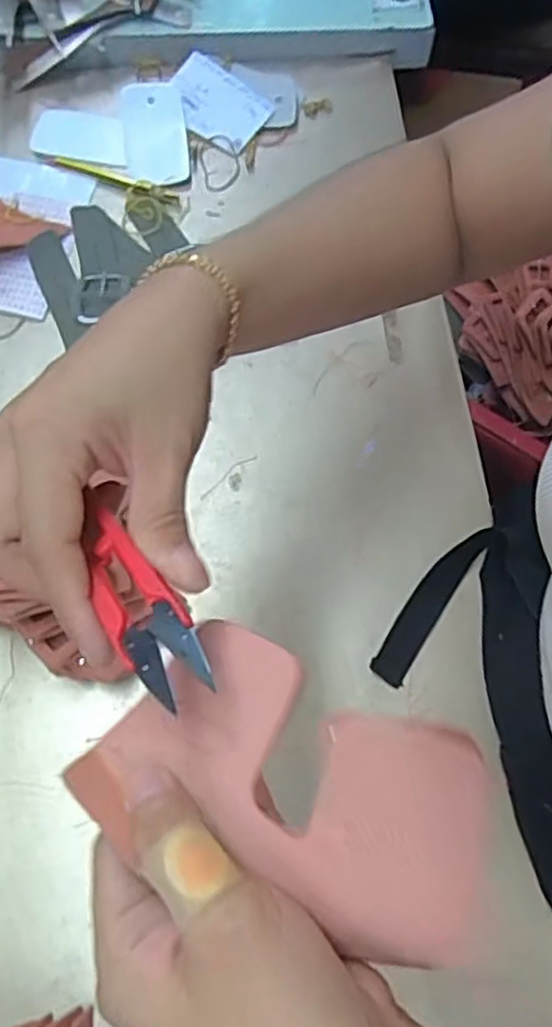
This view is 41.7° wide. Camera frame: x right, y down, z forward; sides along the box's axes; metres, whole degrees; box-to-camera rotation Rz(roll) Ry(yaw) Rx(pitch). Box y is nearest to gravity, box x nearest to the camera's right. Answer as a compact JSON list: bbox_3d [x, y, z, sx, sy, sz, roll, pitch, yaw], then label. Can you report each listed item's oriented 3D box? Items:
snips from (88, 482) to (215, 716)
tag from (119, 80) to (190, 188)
[{"bbox_3d":[-0.045,0.027,0.233,0.023,0.013,0.078,-26,61,-11],"label":"snips"},{"bbox_3d":[-0.104,-0.324,0.616,0.053,0.010,0.107,-12,72,2],"label":"tag"}]

